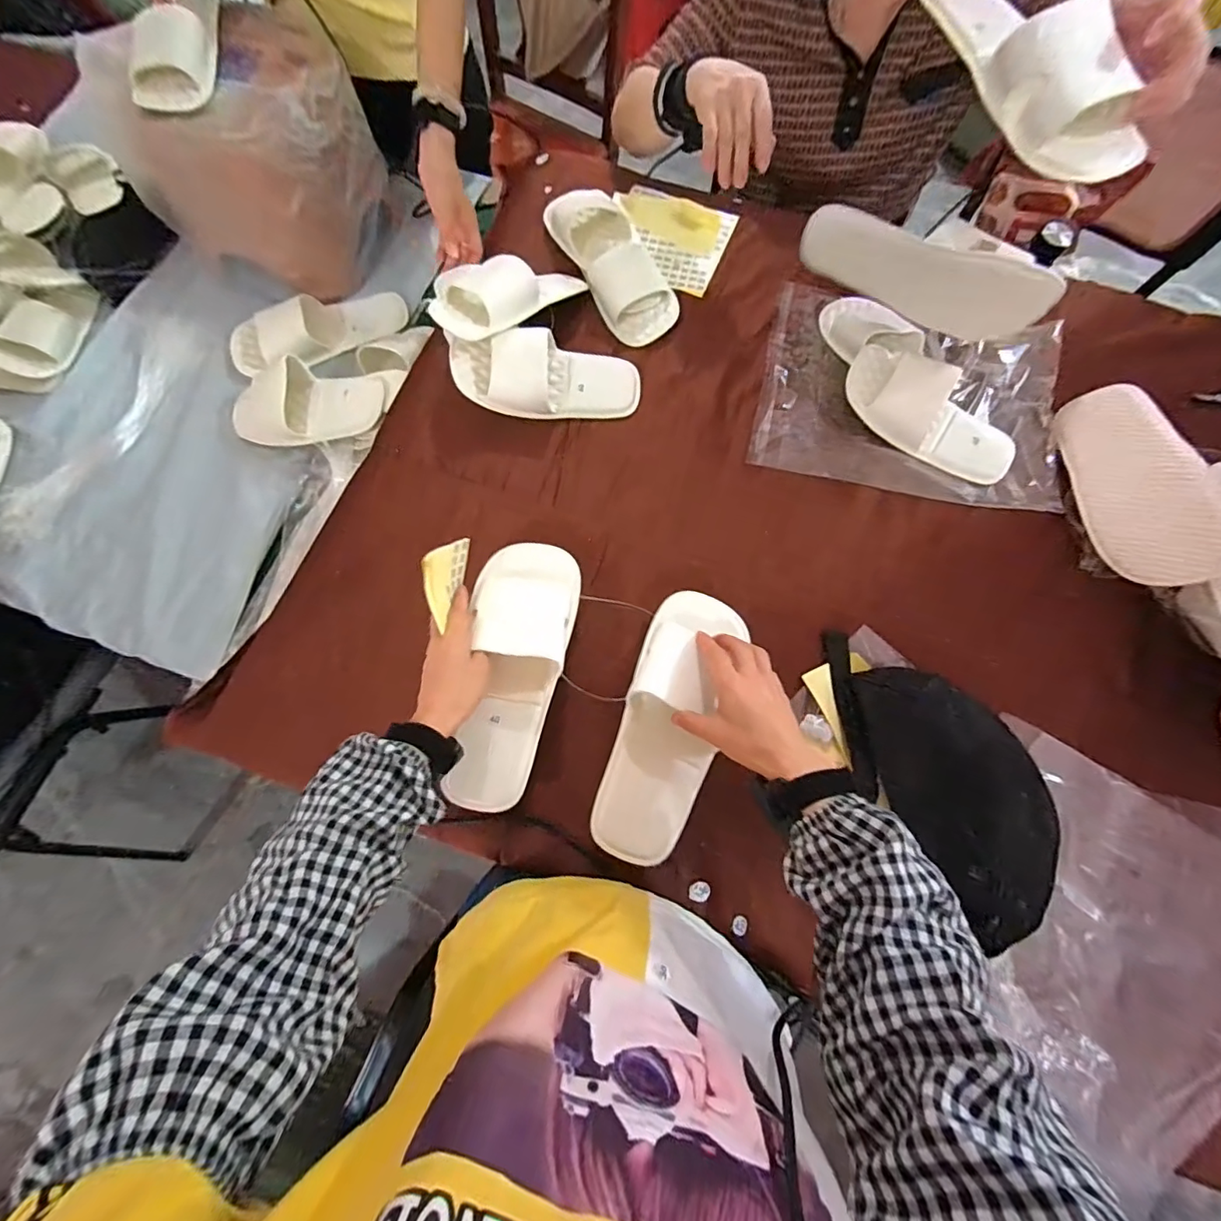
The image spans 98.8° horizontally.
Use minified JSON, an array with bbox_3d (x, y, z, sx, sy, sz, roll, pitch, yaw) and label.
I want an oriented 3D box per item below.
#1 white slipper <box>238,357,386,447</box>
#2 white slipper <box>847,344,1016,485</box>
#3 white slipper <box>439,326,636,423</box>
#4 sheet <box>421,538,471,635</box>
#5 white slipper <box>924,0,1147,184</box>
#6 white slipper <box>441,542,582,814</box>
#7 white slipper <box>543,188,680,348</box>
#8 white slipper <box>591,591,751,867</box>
[{"bbox_3d":[-0.446,-0.298,0.771,0.247,0.055,0.114,7,73,3],"label":"white slipper"},{"bbox_3d":[0.401,-0.244,0.648,0.226,0.059,0.085,35,76,-2],"label":"white slipper"},{"bbox_3d":[-0.078,-0.303,0.669,0.236,0.061,0.093,2,73,-16],"label":"white slipper"},{"bbox_3d":[-0.165,-0.035,0.535,0.013,0.082,0.062,5,113,7],"label":"sheet"},{"bbox_3d":[0.389,-0.499,0.472,0.091,0.058,0.250,-23,74,-6],"label":"white slipper"},{"bbox_3d":[-0.104,0.061,0.543,0.106,0.053,0.277,9,80,3],"label":"white slipper"},{"bbox_3d":[0.004,-0.492,0.741,0.112,0.047,0.259,-29,75,-8],"label":"white slipper"},{"bbox_3d":[0.062,0.112,0.537,0.103,0.062,0.280,15,80,5],"label":"white slipper"}]

